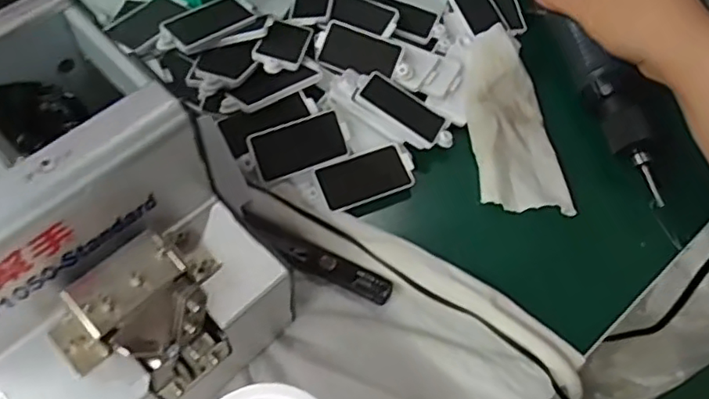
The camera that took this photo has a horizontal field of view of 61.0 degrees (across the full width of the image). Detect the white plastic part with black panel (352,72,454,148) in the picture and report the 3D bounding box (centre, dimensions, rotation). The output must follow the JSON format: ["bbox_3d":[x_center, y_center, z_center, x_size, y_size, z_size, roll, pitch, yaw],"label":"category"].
[{"bbox_3d":[0.036,-0.060,0.407,0.070,0.007,0.038,31,50,-4],"label":"white plastic part with black panel"}]

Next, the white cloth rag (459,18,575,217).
[{"bbox_3d":[0.105,-0.056,0.410,0.056,0.021,0.134,-6,63,-6],"label":"white cloth rag"}]

